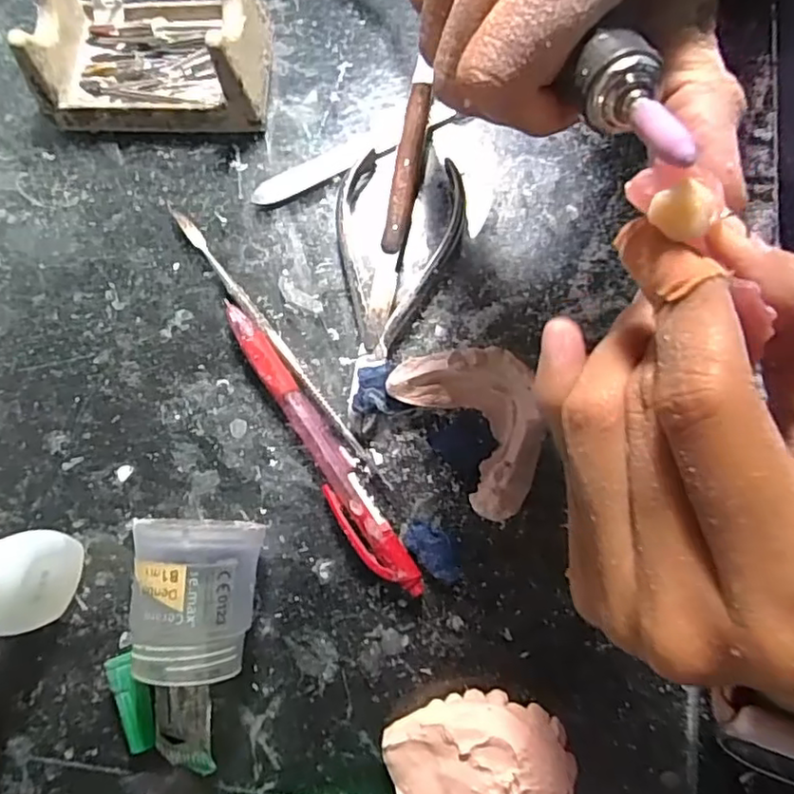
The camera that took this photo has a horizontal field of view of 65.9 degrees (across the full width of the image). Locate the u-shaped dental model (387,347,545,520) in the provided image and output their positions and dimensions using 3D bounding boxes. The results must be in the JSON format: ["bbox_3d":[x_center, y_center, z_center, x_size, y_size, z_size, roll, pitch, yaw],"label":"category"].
[{"bbox_3d":[0.032,0.008,0.236,0.044,0.025,0.067,-35,78,-6],"label":"u-shaped dental model"}]

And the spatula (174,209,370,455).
[{"bbox_3d":[-0.055,-0.031,0.258,0.006,0.007,0.138,-39,79,-7],"label":"spatula"}]

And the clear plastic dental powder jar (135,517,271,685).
[{"bbox_3d":[-0.067,0.070,0.217,0.039,0.043,0.052,2,77,2],"label":"clear plastic dental powder jar"}]

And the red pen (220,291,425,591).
[{"bbox_3d":[-0.031,0.018,0.244,0.017,0.011,0.133,-31,78,-5],"label":"red pen"}]

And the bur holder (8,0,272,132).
[{"bbox_3d":[-0.108,-0.159,0.272,0.097,0.041,0.065,1,77,2],"label":"bur holder"}]

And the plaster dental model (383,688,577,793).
[{"bbox_3d":[0.029,0.128,0.208,0.060,0.028,0.056,44,82,10],"label":"plaster dental model"}]

